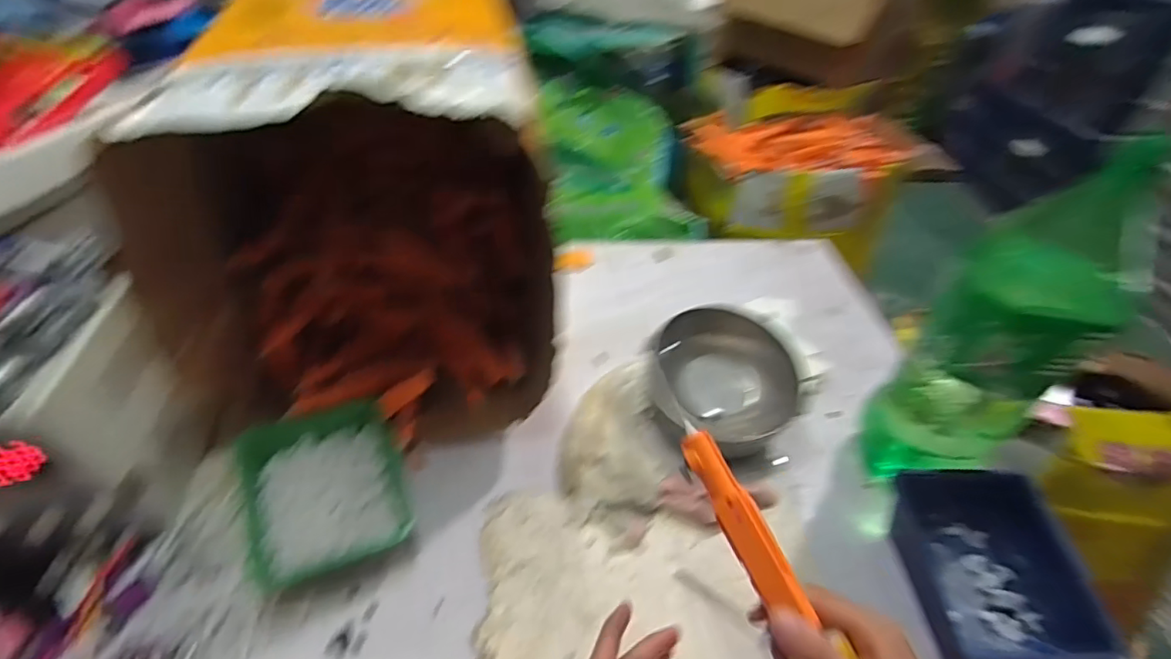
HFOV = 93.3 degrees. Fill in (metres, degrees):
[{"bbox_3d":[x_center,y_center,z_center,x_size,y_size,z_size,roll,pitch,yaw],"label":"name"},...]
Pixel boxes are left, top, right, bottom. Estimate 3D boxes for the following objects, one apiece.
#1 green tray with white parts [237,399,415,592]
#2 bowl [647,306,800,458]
[{"bbox_3d":[-0.206,0.130,0.447,0.113,0.058,0.128,-17,46,-20],"label":"green tray with white parts"},{"bbox_3d":[0.132,0.048,0.528,0.143,0.052,0.137,3,83,4],"label":"bowl"}]

